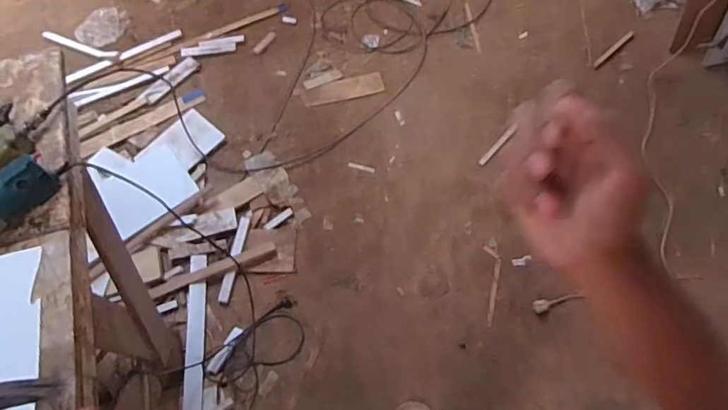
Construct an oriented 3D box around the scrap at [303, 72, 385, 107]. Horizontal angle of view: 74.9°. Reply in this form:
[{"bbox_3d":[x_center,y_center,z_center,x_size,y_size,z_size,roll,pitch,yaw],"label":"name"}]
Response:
[{"bbox_3d":[-0.083,-0.469,1.928,0.324,0.009,0.107,-15,65,-4],"label":"scrap"}]

